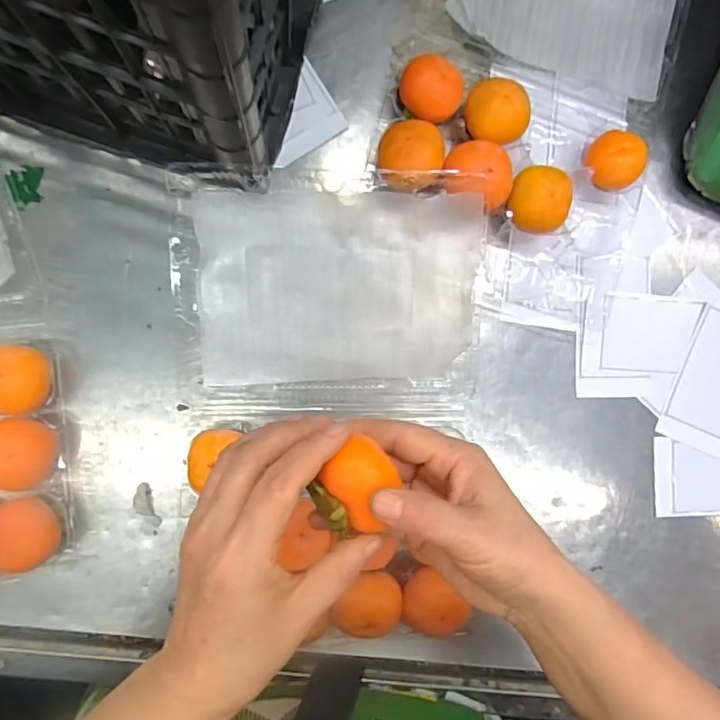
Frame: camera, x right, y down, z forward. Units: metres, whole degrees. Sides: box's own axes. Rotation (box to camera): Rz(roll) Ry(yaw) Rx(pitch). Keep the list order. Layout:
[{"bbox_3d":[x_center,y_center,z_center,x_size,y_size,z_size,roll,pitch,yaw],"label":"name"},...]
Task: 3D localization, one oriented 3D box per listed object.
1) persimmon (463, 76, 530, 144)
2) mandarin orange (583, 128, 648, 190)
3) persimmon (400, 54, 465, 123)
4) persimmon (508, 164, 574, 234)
[{"bbox_3d":[0.105,-0.192,0.426,0.046,0.033,0.048,0,89,-6],"label":"persimmon"},{"bbox_3d":[0.205,-0.161,0.449,0.042,0.040,0.044,0,89,-6],"label":"mandarin orange"},{"bbox_3d":[0.053,-0.205,0.429,0.047,0.037,0.045,0,89,-6],"label":"persimmon"},{"bbox_3d":[0.141,-0.126,0.442,0.048,0.043,0.049,0,89,-6],"label":"persimmon"}]

